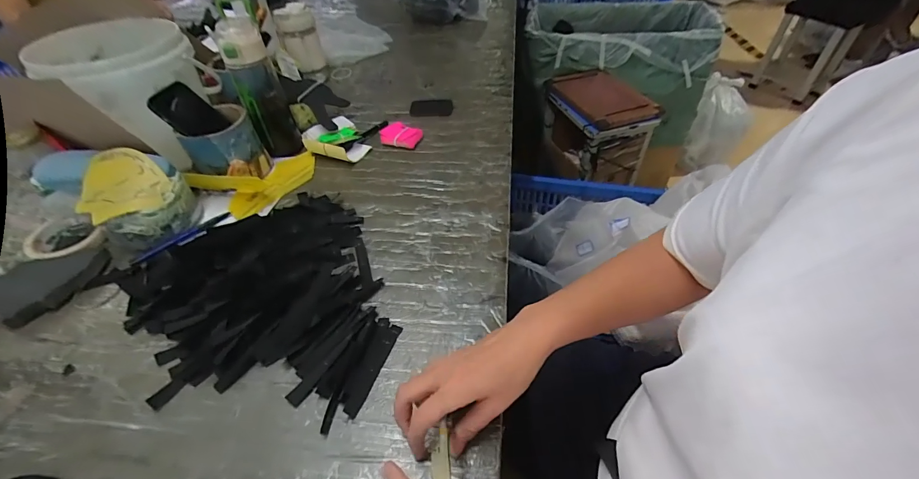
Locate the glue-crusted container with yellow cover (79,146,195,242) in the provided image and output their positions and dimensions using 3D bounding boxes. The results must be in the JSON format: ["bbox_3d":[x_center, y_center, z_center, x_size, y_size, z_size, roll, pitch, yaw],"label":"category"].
[{"bbox_3d":[-0.454,-0.058,0.552,0.109,0.100,0.119,-1,45,1],"label":"glue-crusted container with yellow cover"}]

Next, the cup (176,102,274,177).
[{"bbox_3d":[-0.376,-0.150,0.638,0.084,0.106,0.091,-1,45,1],"label":"cup"}]

